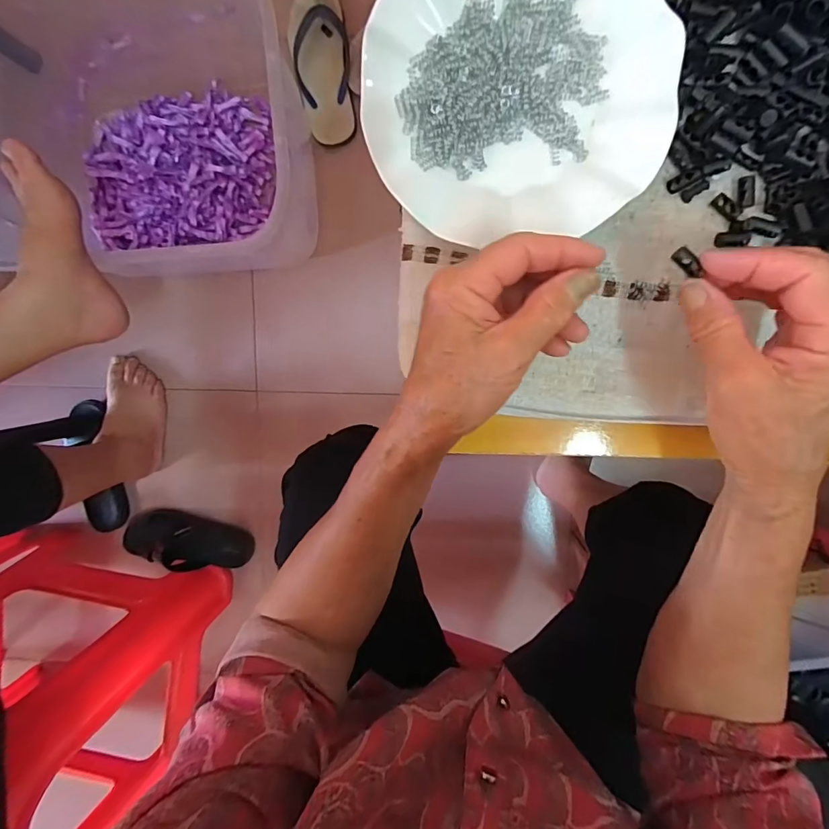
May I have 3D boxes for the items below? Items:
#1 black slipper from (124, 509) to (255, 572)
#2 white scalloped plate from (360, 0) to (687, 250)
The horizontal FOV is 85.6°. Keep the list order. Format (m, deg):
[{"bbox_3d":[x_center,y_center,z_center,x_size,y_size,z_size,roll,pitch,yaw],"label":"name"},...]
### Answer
[{"bbox_3d":[-0.447,0.243,0.876,0.230,0.068,0.109,14,100,-12],"label":"black slipper"},{"bbox_3d":[0.062,-0.199,0.273,0.180,0.018,0.174,1,99,4],"label":"white scalloped plate"}]

